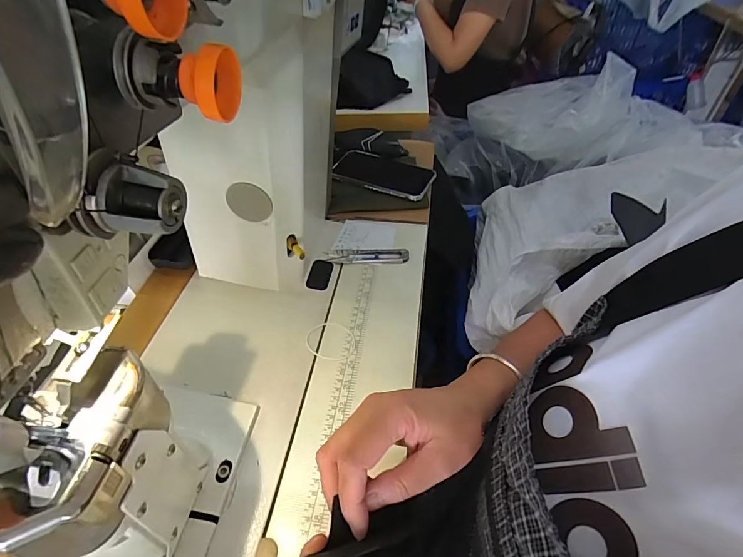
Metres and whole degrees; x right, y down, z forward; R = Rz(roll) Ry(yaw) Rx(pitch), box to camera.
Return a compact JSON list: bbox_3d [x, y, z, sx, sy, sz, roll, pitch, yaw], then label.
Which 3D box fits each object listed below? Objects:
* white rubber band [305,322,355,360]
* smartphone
[{"bbox_3d":[-0.047,0.070,0.448,0.058,0.004,0.049,10,48,13],"label":"white rubber band"},{"bbox_3d":[0.018,-0.172,0.638,0.161,0.010,0.083,17,53,17],"label":"smartphone"}]

